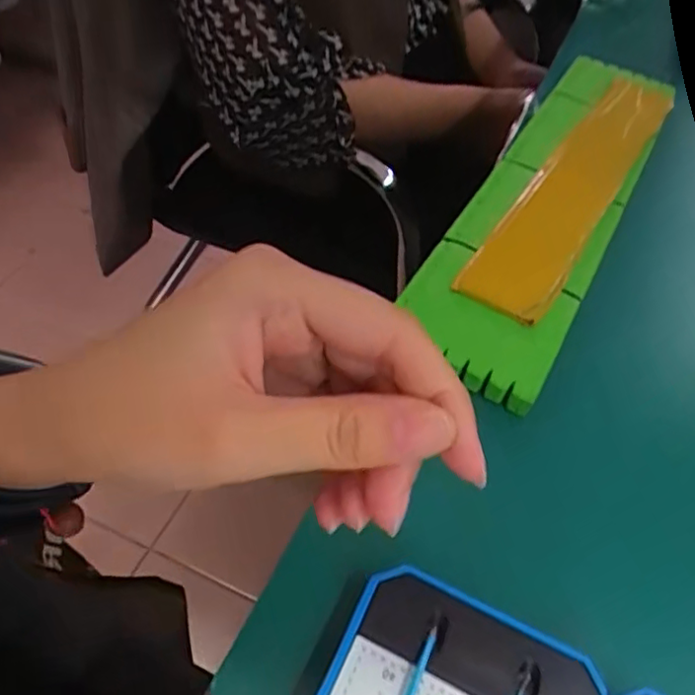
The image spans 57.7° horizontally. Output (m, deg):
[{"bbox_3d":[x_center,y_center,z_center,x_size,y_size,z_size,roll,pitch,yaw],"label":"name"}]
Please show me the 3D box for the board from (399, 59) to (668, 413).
[{"bbox_3d":[0.131,-0.101,0.388,0.078,0.012,0.329,27,55,15],"label":"board"}]

